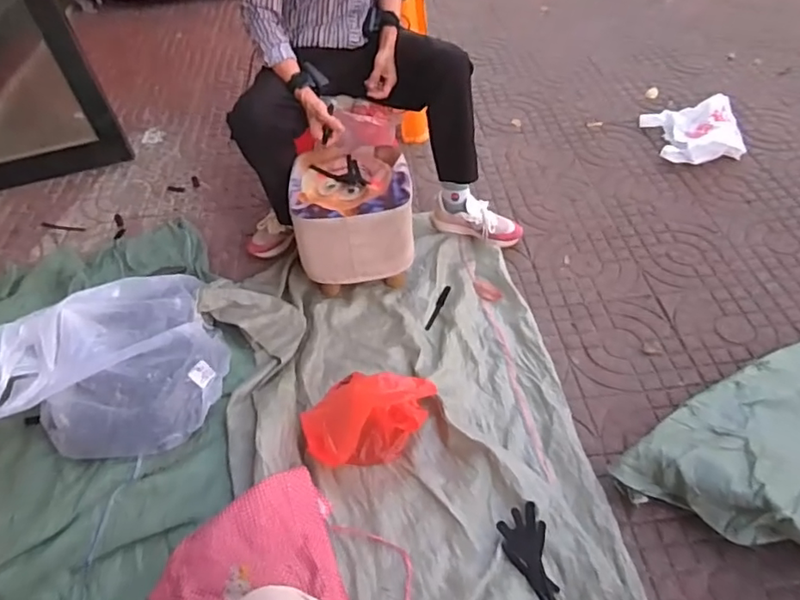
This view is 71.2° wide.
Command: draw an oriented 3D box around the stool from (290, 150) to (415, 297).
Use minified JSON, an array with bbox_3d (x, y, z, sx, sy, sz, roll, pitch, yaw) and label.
[{"bbox_3d":[-0.100,-0.175,1.285,0.254,0.241,0.251,-8,48,0],"label":"stool"}]

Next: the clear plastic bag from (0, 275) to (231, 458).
[{"bbox_3d":[-0.556,0.107,1.096,0.389,0.181,0.360,4,49,11],"label":"clear plastic bag"}]

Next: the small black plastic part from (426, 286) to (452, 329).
[{"bbox_3d":[0.086,0.017,1.266,0.019,0.007,0.133,18,53,17],"label":"small black plastic part"}]

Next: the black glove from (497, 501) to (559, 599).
[{"bbox_3d":[0.209,0.410,0.890,0.074,0.015,0.155,-9,50,-5],"label":"black glove"}]

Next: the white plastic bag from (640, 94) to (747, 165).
[{"bbox_3d":[0.845,-0.493,1.609,0.216,0.089,0.252,-10,48,-2],"label":"white plastic bag"}]

